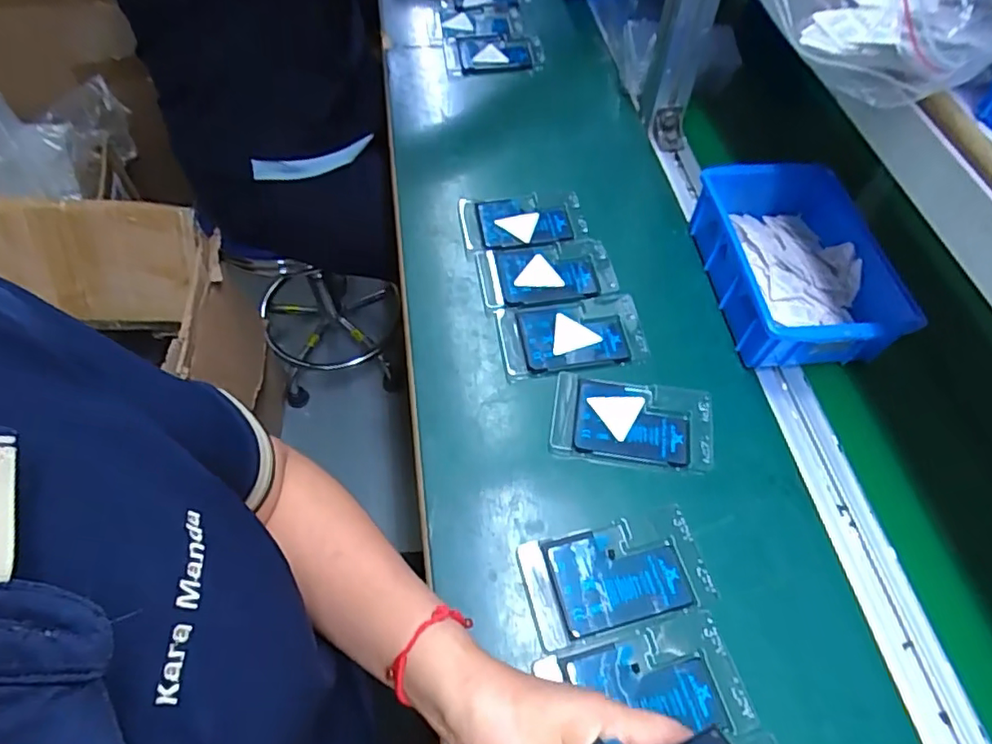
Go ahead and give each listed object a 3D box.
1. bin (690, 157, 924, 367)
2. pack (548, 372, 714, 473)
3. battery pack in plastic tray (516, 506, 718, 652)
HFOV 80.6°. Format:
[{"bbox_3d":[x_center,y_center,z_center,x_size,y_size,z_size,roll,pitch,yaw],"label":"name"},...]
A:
[{"bbox_3d":[0.270,-0.098,0.534,0.141,0.063,0.198,-6,58,-7],"label":"bin"},{"bbox_3d":[0.111,0.041,0.478,0.126,0.014,0.075,9,57,3],"label":"pack"},{"bbox_3d":[0.085,0.145,0.417,0.125,0.016,0.072,-10,58,-9],"label":"battery pack in plastic tray"}]

